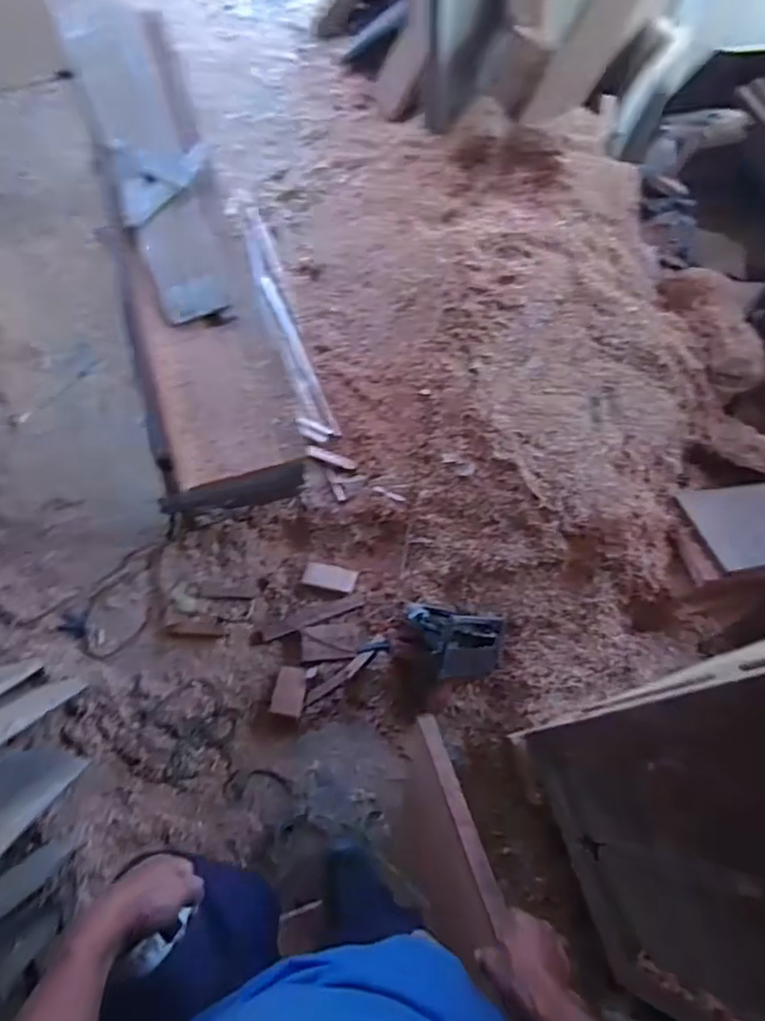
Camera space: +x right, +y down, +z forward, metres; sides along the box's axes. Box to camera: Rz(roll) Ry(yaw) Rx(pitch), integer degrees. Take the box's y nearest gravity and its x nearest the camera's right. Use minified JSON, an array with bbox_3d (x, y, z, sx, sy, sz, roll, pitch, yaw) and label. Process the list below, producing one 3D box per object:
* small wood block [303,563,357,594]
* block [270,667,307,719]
[{"bbox_3d":[-0.132,0.166,1.557,0.131,0.026,0.057,10,68,7],"label":"small wood block"},{"bbox_3d":[-0.216,0.421,1.457,0.069,0.011,0.127,7,41,0],"label":"block"}]

